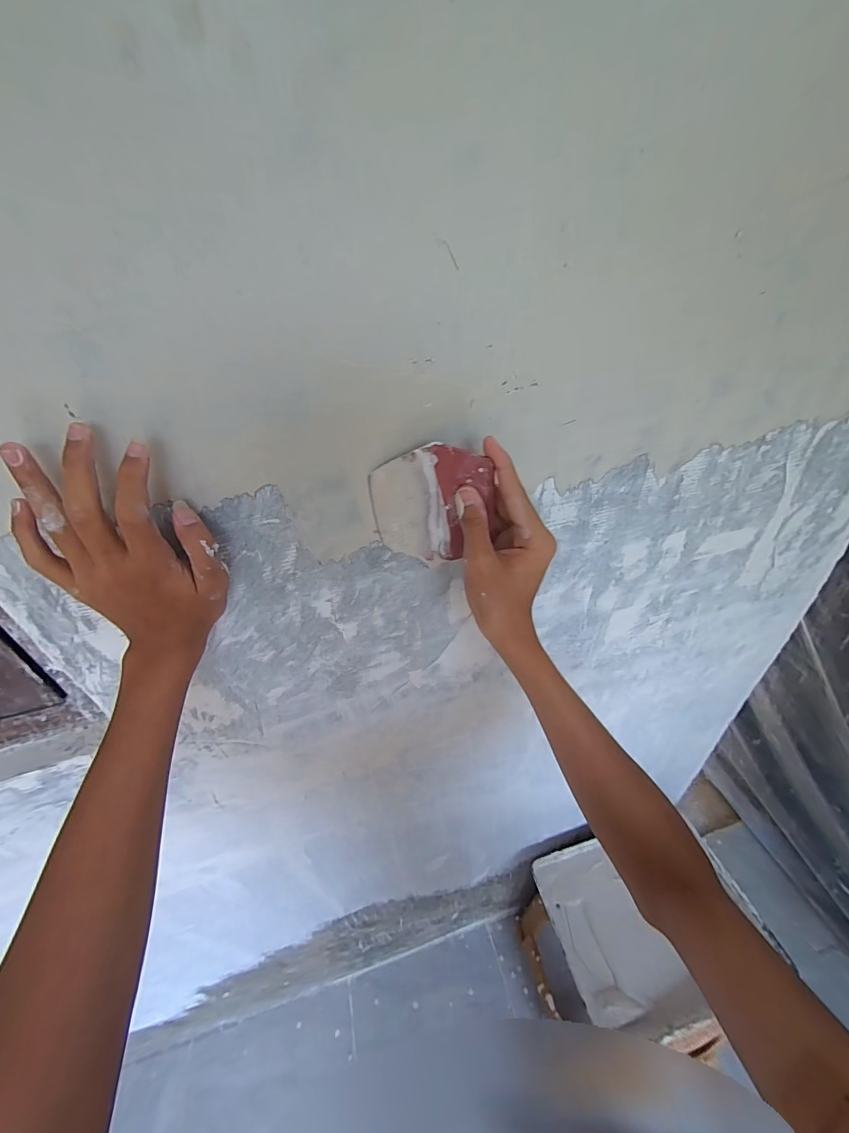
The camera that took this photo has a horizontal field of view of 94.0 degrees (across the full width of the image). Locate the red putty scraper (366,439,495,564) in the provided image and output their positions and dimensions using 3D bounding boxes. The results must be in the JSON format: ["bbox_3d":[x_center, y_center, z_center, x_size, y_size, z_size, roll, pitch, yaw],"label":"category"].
[{"bbox_3d":[0.008,-0.046,0.311,0.092,0.095,0.005,2,37,10],"label":"red putty scraper"}]

